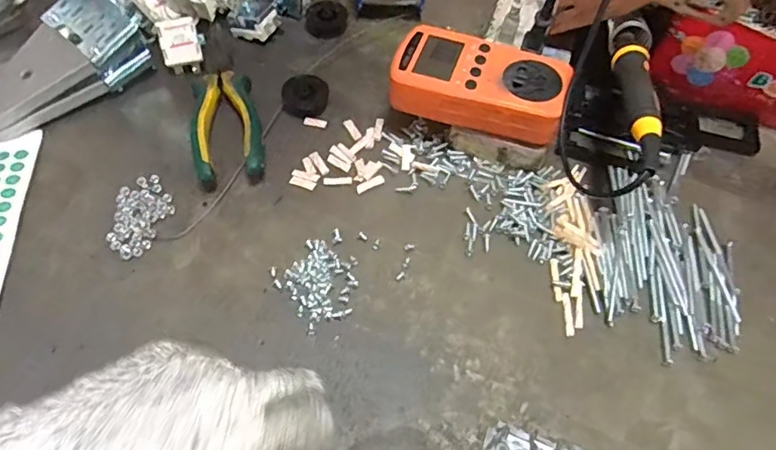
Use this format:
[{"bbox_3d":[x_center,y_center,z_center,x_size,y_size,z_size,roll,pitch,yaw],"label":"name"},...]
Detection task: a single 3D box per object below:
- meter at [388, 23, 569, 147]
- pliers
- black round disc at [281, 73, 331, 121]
[{"bbox_3d":[0.068,-0.105,0.387,0.123,0.034,0.067,17,59,8],"label":"meter"},{"bbox_3d":[-0.138,-0.106,0.426,0.051,0.023,0.173,-12,60,-10],"label":"pliers"},{"bbox_3d":[-0.070,-0.109,0.436,0.037,0.016,0.035,-26,63,-17],"label":"black round disc"}]

